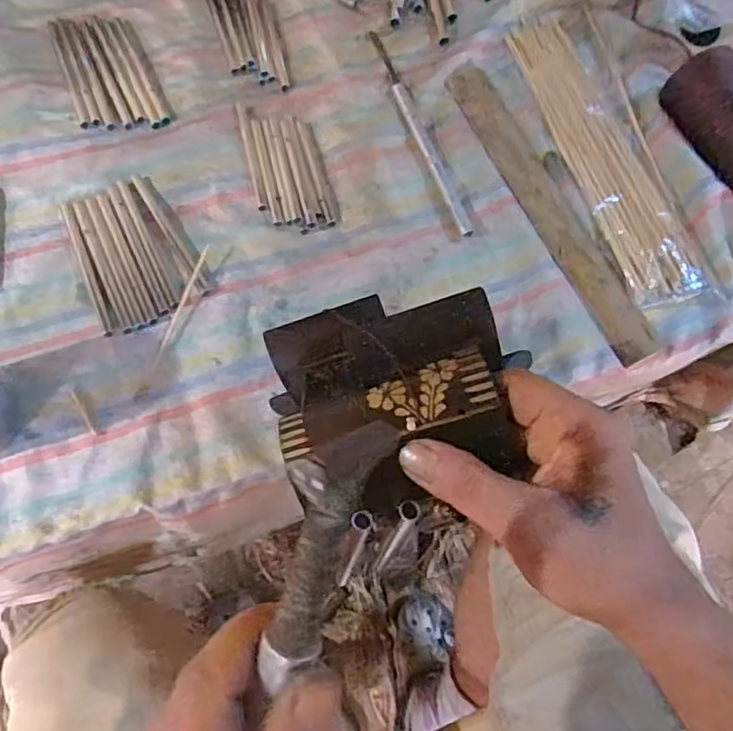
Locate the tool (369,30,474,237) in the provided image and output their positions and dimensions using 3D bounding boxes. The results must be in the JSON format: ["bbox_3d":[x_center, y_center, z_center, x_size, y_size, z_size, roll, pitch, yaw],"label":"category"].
[{"bbox_3d":[0.046,-0.209,0.543,0.015,0.009,0.236,-16,69,-10],"label":"tool"}]

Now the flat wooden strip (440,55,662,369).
[{"bbox_3d":[0.148,-0.139,0.519,0.038,0.011,0.307,-22,69,-6],"label":"flat wooden strip"}]

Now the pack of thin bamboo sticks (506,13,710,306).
[{"bbox_3d":[0.200,-0.187,0.537,0.061,0.017,0.301,-14,68,-9],"label":"pack of thin bamboo sticks"}]

